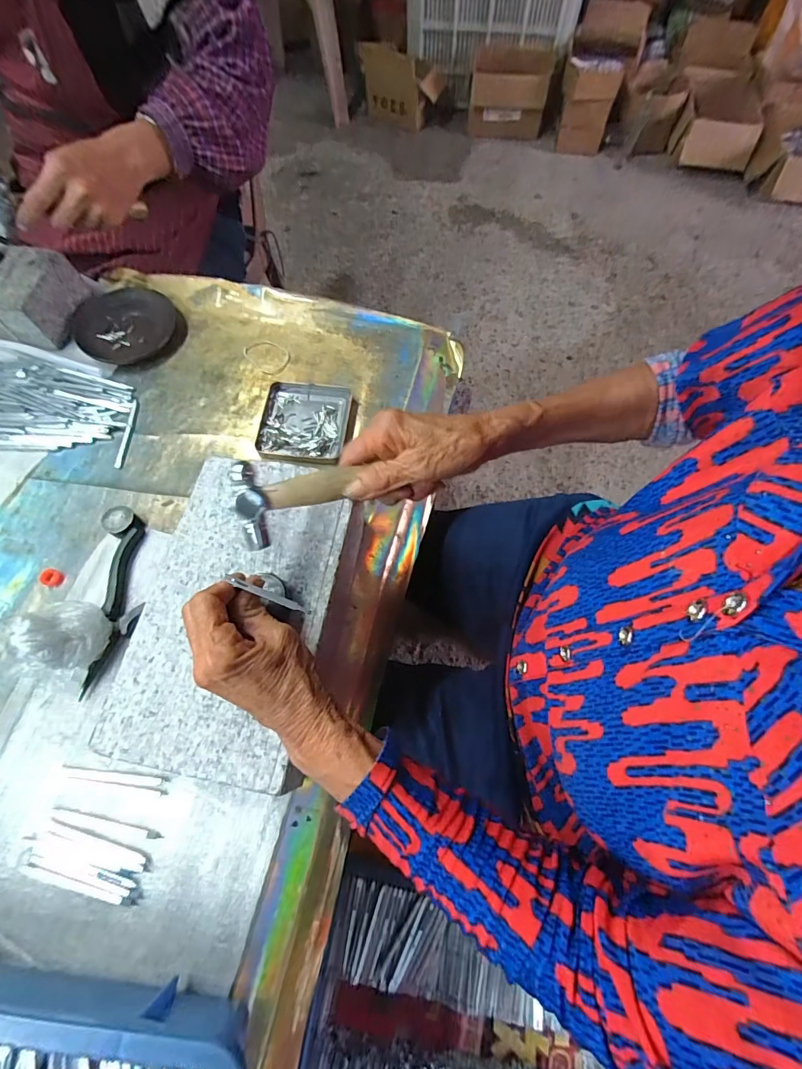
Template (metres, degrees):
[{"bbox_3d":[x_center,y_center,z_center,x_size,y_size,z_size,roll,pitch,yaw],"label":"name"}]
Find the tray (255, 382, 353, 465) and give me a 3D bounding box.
[{"bbox_3d":[-0.110,-0.127,0.491,0.097,0.014,0.102,4,68,2],"label":"tray"}]

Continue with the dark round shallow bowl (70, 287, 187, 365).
[{"bbox_3d":[-0.340,-0.261,0.543,0.118,0.028,0.119,0,68,1],"label":"dark round shallow bowl"}]

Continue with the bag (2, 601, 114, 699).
[{"bbox_3d":[-0.287,0.092,0.368,0.053,0.067,0.071,17,68,9],"label":"bag"}]

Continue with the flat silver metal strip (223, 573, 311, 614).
[{"bbox_3d":[-0.086,0.039,0.279,0.059,0.004,0.006,25,67,-9],"label":"flat silver metal strip"}]

